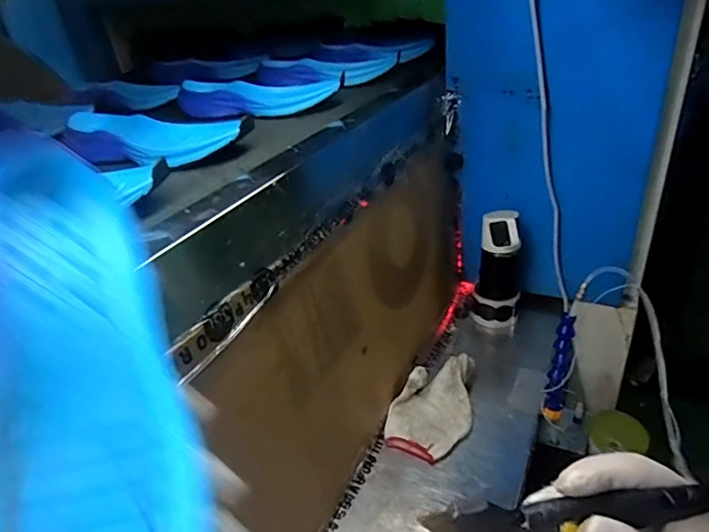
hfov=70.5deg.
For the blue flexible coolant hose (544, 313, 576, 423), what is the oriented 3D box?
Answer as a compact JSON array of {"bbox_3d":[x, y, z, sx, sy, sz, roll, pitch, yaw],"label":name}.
[{"bbox_3d":[0.280,0.139,0.684,0.025,0.148,0.019,8,11,16],"label":"blue flexible coolant hose"}]

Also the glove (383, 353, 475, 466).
[{"bbox_3d":[0.115,0.189,0.714,0.109,0.056,0.169,12,35,27],"label":"glove"}]

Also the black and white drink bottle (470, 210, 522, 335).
[{"bbox_3d":[0.245,0.003,0.860,0.073,0.209,0.089,3,32,16],"label":"black and white drink bottle"}]

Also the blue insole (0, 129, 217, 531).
[{"bbox_3d":[-0.118,0.037,0.214,0.092,0.014,0.252,12,44,-44],"label":"blue insole"}]

